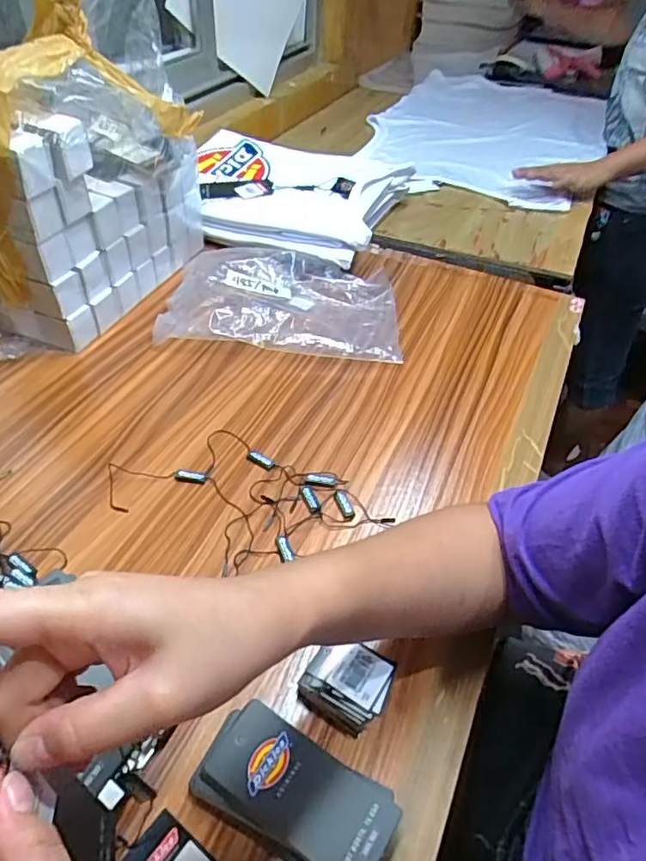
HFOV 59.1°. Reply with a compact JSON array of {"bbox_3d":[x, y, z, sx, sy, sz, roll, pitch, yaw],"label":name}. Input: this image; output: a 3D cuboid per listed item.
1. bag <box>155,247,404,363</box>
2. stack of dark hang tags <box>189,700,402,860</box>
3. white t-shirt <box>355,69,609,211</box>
[{"bbox_3d":[-0.047,-0.162,0.703,0.278,0.045,0.186,5,44,-1],"label":"bag"},{"bbox_3d":[-0.016,0.214,0.335,0.112,0.022,0.057,24,47,18],"label":"stack of dark hang tags"},{"bbox_3d":[0.365,-0.662,1.249,0.472,0.026,0.810,15,46,12],"label":"white t-shirt"}]

